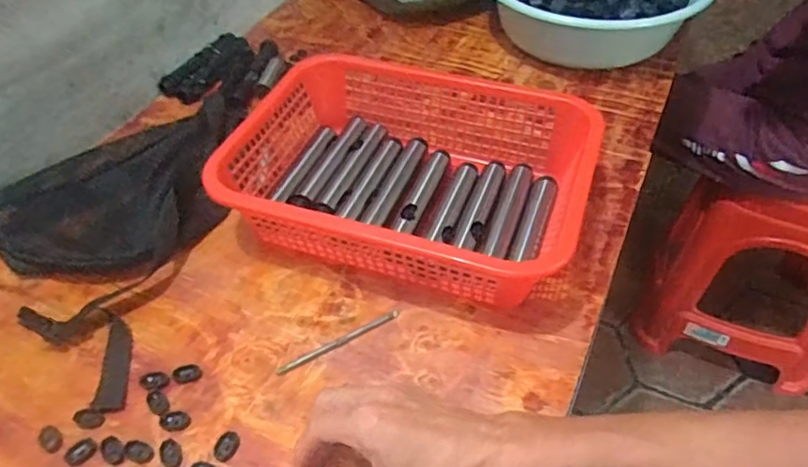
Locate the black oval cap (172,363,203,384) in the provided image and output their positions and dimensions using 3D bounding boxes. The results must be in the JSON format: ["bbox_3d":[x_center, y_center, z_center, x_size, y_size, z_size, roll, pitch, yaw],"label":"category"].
[{"bbox_3d":[-0.183,0.117,0.499,0.024,0.005,0.016,-14,47,-11],"label":"black oval cap"}]

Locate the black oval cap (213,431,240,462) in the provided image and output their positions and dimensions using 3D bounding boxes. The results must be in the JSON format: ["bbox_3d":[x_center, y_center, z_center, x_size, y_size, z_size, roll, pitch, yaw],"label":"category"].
[{"bbox_3d":[-0.136,0.163,0.454,0.015,0.006,0.022,15,49,16],"label":"black oval cap"}]

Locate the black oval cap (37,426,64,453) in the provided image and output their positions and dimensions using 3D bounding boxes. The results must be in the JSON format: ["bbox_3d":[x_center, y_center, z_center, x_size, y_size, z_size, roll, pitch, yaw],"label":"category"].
[{"bbox_3d":[-0.276,0.160,0.462,0.022,0.007,0.015,30,54,27],"label":"black oval cap"}]

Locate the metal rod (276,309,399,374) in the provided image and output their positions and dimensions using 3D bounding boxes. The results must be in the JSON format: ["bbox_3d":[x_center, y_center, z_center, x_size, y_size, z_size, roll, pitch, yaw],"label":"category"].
[{"bbox_3d":[-0.056,0.093,0.515,0.114,0.006,0.008,-23,50,-18],"label":"metal rod"}]

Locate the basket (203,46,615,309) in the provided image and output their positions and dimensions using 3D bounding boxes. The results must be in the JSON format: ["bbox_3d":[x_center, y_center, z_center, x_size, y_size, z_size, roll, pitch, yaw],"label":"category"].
[{"bbox_3d":[0.003,-0.055,0.593,0.322,0.101,0.240,13,48,14],"label":"basket"}]

